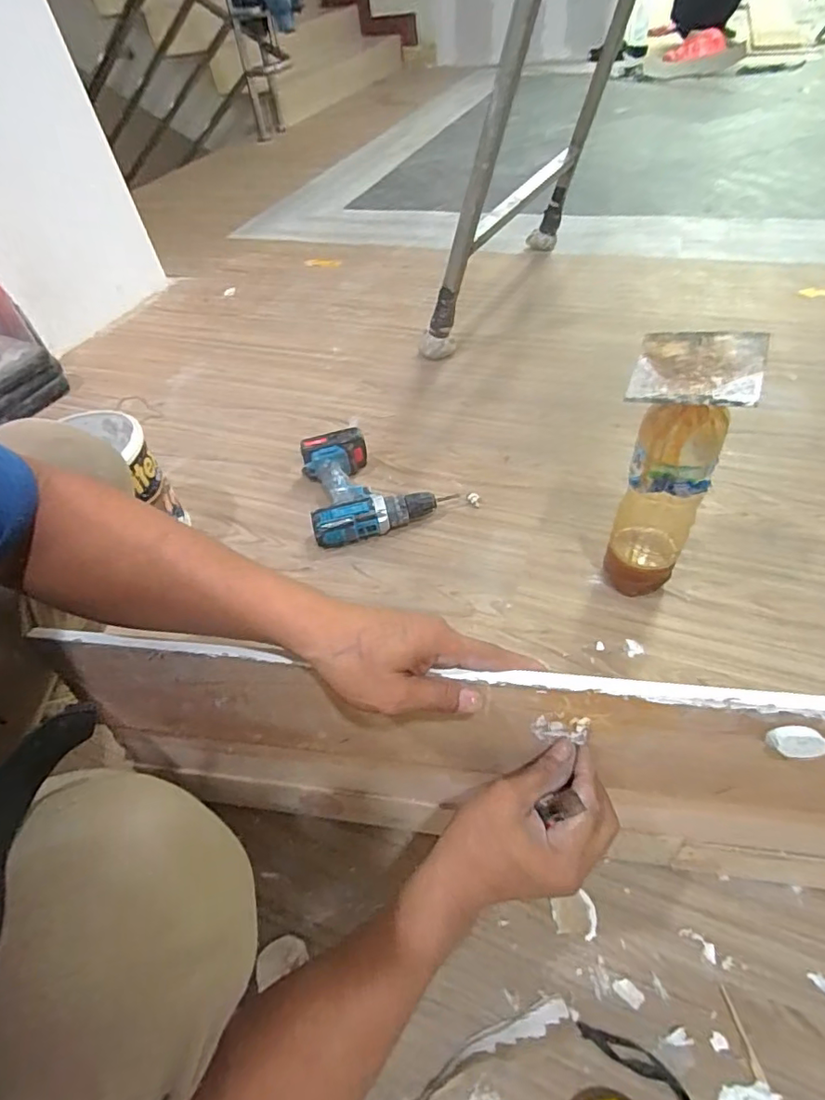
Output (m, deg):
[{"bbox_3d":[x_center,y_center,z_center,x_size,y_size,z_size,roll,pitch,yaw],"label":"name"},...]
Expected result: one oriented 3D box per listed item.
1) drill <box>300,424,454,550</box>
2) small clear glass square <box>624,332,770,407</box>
[{"bbox_3d":[-0.064,-0.112,0.852,0.212,0.066,0.203,-14,51,-5],"label":"drill"},{"bbox_3d":[0.267,-0.171,0.496,0.107,0.005,0.099,12,62,25],"label":"small clear glass square"}]

